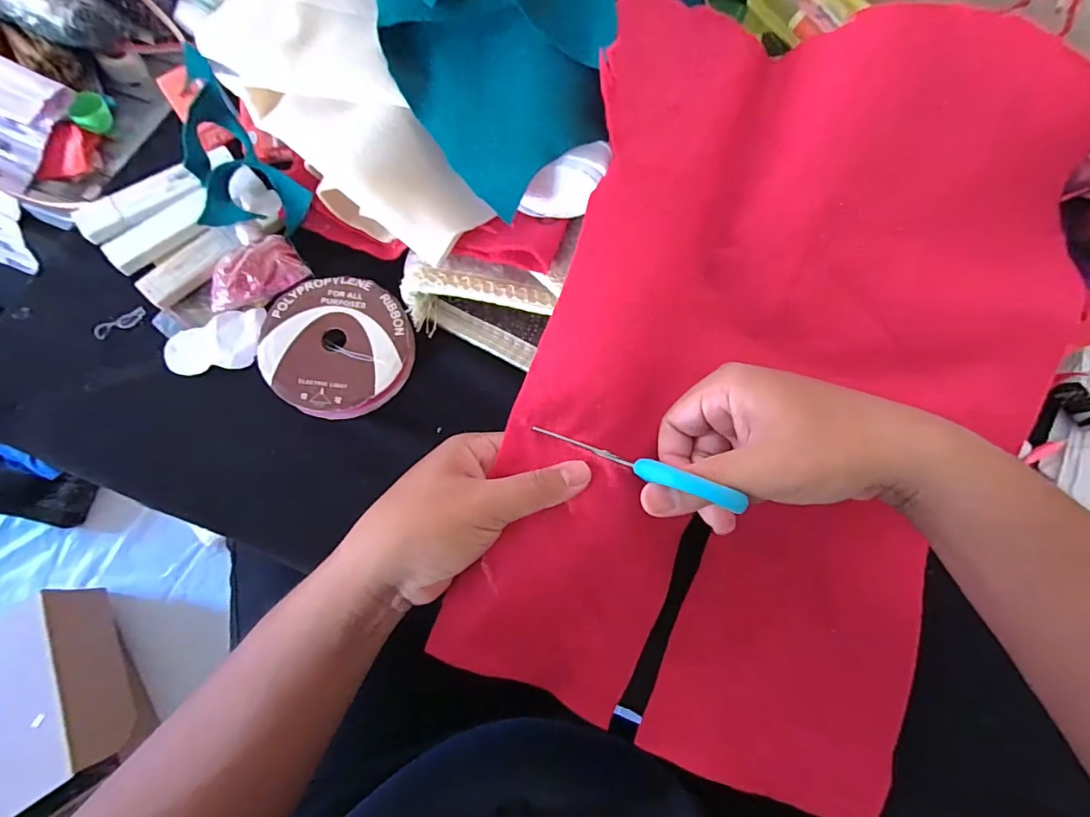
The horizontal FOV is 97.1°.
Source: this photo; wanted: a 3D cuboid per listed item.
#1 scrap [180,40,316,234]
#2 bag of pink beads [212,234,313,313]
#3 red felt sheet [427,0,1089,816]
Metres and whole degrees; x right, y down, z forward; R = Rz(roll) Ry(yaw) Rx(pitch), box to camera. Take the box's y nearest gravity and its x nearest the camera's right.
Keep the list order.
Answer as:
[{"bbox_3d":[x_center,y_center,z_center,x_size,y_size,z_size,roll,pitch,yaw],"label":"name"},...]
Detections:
[{"bbox_3d":[-0.240,-0.188,0.350,0.067,0.029,0.160,-38,82,-13],"label":"scrap"},{"bbox_3d":[-0.205,-0.093,0.337,0.069,0.019,0.037,-32,81,-12],"label":"bag of pink beads"},{"bbox_3d":[0.148,-0.022,0.297,0.300,0.082,0.470,19,81,1],"label":"red felt sheet"}]

